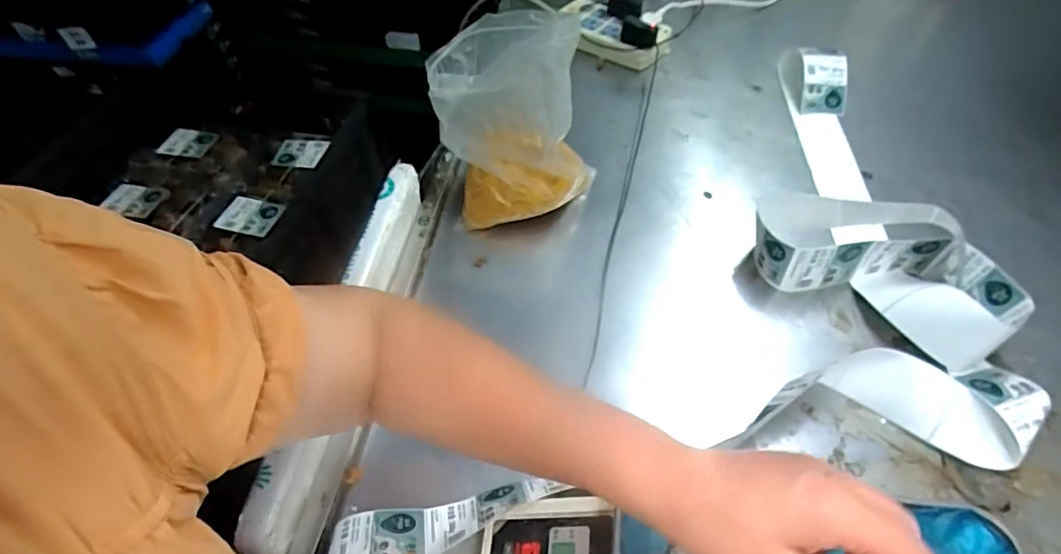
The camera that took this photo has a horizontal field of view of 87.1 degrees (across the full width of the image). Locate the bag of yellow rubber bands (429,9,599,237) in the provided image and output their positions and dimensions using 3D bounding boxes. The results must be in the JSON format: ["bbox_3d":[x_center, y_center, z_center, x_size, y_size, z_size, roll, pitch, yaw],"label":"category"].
[{"bbox_3d":[-0.017,-0.170,0.628,0.173,0.212,0.116,-7,51,-4],"label":"bag of yellow rubber bands"}]

